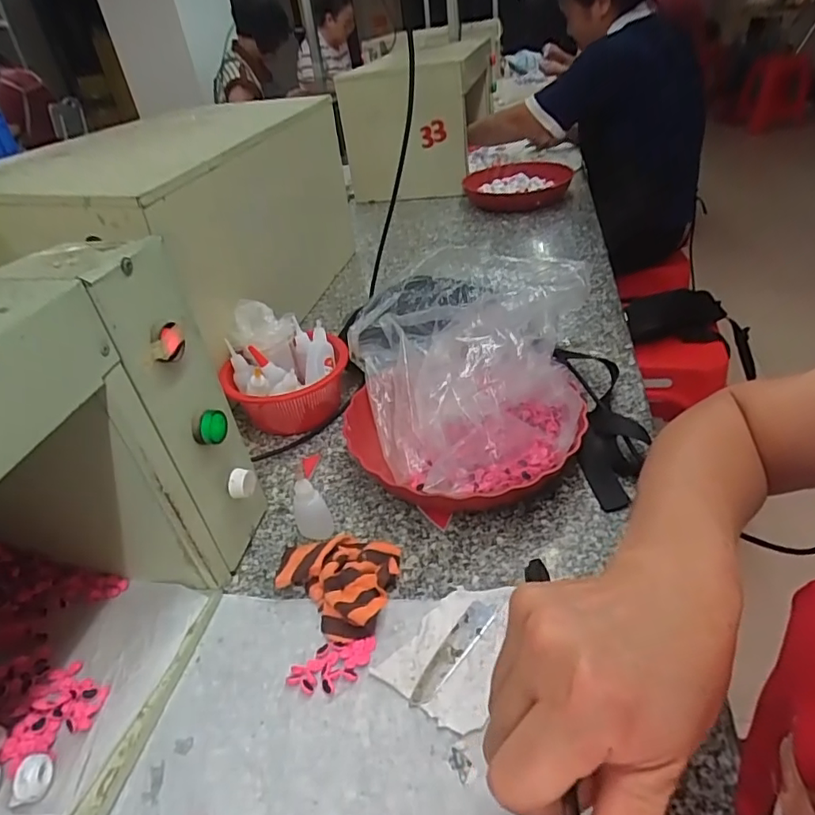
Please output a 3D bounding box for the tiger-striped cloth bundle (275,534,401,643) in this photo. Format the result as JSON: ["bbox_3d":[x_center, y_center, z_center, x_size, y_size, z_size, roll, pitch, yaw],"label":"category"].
[{"bbox_3d":[-0.059,0.144,0.467,0.100,0.024,0.090,11,40,25],"label":"tiger-striped cloth bundle"}]

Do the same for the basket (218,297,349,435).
[{"bbox_3d":[-0.145,-0.041,0.657,0.145,0.118,0.136,-14,36,-8],"label":"basket"}]

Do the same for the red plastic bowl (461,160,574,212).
[{"bbox_3d":[0.254,-0.502,1.262,0.227,0.062,0.240,6,38,18],"label":"red plastic bowl"}]

